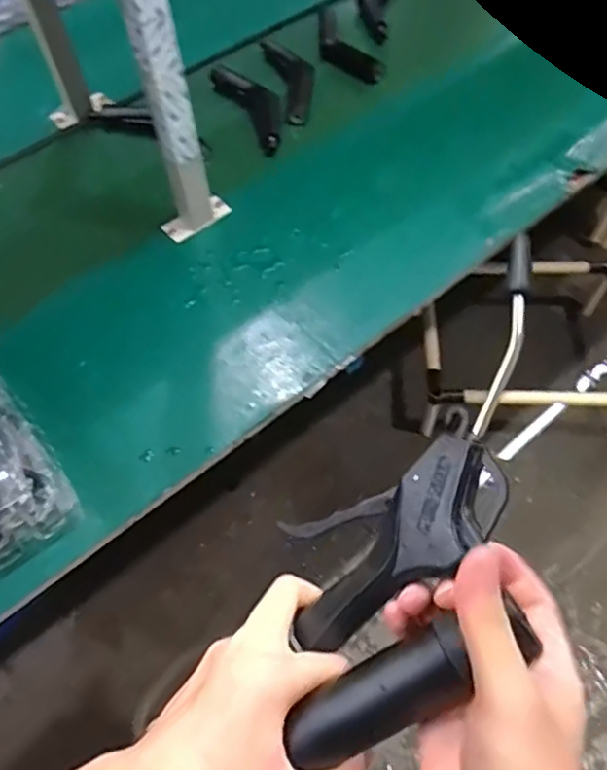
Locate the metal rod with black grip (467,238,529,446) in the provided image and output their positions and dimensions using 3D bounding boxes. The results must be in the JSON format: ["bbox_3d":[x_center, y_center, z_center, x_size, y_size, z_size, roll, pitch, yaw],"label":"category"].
[{"bbox_3d":[0.101,-0.023,0.301,0.014,0.006,0.103,14,88,10],"label":"metal rod with black grip"}]

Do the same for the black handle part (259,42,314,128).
[{"bbox_3d":[-0.015,-0.537,1.081,0.075,0.022,0.226,-13,60,-5],"label":"black handle part"}]

